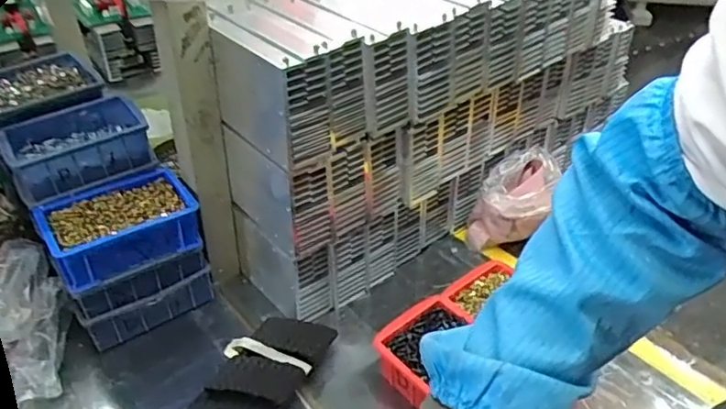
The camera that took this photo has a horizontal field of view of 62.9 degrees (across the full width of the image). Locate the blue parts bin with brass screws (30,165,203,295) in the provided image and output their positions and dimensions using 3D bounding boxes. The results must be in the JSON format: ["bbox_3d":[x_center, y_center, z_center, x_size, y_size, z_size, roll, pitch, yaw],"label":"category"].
[{"bbox_3d":[-0.256,0.023,0.633,0.143,0.056,0.094,-21,41,-26],"label":"blue parts bin with brass screws"}]

